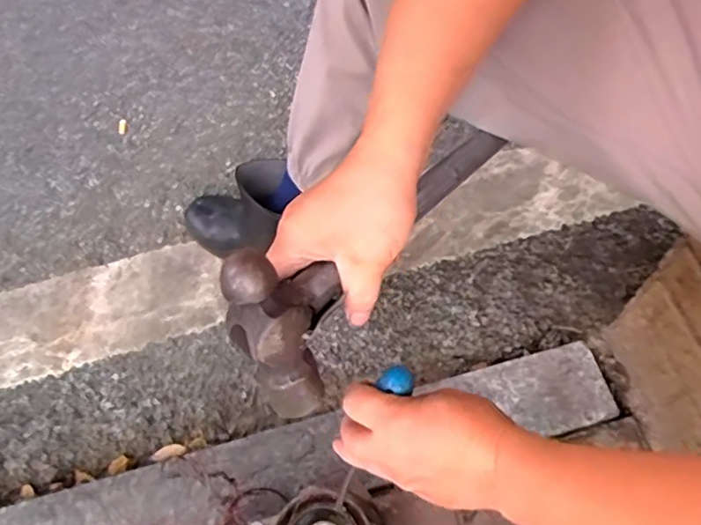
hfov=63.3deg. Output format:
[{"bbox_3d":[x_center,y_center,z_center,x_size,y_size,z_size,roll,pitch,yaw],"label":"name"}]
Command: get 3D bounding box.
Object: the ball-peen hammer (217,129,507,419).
[{"bbox_3d":[0.016,-0.040,0.401,0.036,0.121,0.285,11,54,41],"label":"ball-peen hammer"}]

